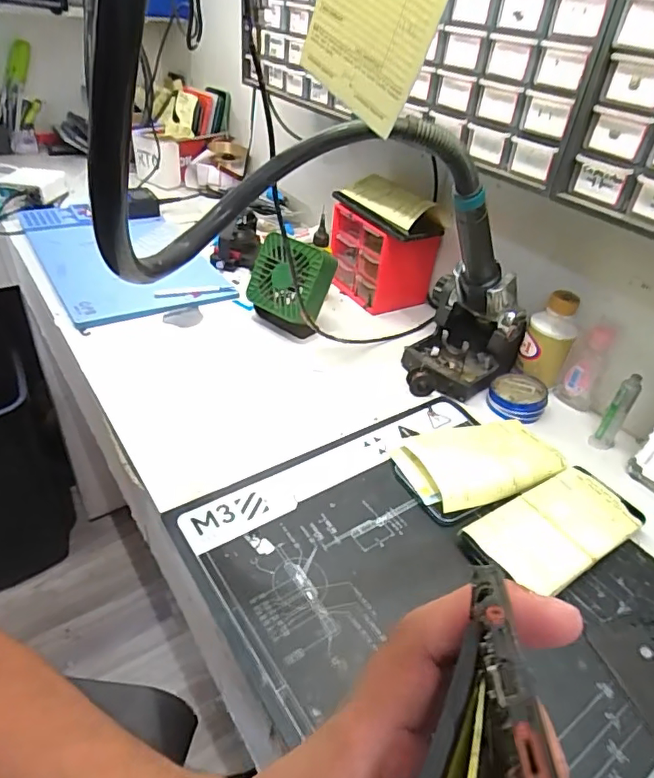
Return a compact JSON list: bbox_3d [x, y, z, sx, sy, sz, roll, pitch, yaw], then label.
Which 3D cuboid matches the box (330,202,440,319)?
[{"bbox_3d":[0.073,-0.189,0.760,0.093,0.119,0.123,-18,44,-27],"label":"box"}]

